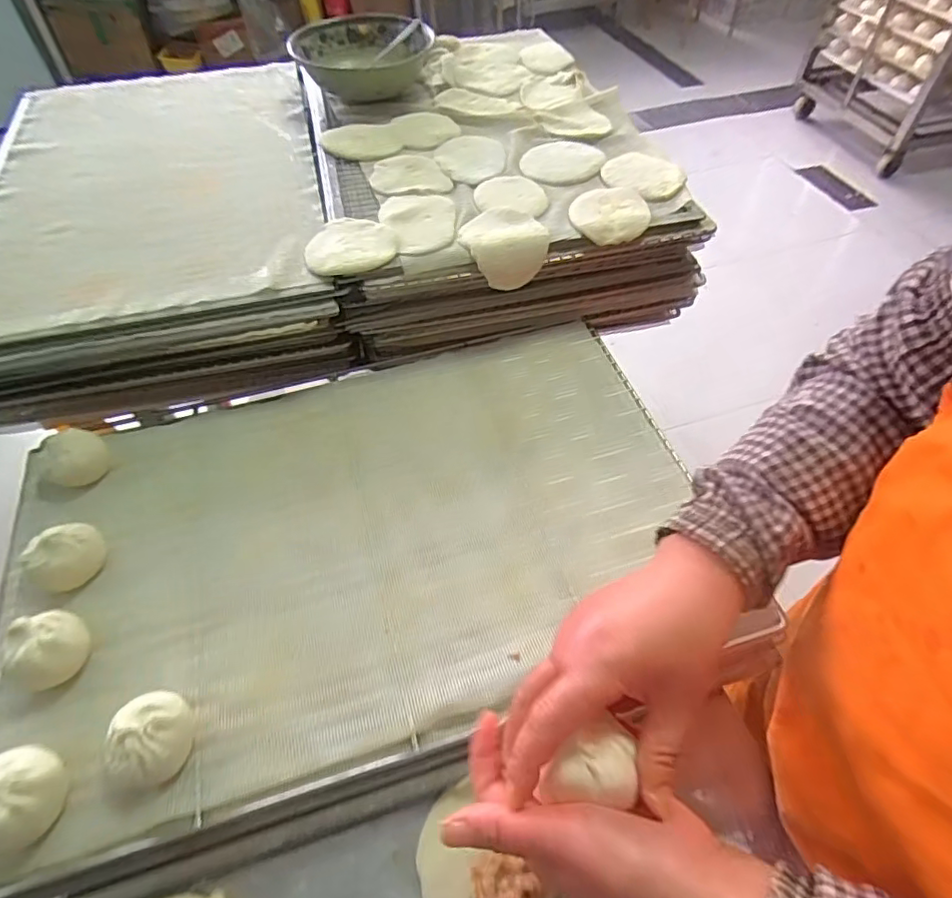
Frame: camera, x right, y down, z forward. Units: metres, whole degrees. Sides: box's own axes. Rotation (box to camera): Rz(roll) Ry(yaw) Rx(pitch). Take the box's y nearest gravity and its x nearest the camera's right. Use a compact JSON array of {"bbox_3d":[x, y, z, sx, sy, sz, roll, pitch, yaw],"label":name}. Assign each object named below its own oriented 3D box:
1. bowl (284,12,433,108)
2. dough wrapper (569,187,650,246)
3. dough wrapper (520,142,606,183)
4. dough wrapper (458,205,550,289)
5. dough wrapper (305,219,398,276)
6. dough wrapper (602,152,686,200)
[{"bbox_3d":[-0.155,-0.555,0.818,0.188,0.058,0.188,-1,52,1],"label":"bowl"},{"bbox_3d":[0.145,-0.259,0.624,0.083,0.009,0.090,5,52,5],"label":"dough wrapper"},{"bbox_3d":[0.104,-0.349,0.695,0.094,0.004,0.091,13,53,11],"label":"dough wrapper"},{"bbox_3d":[0.030,-0.217,0.614,0.089,0.041,0.084,6,53,6],"label":"dough wrapper"},{"bbox_3d":[-0.131,-0.211,0.597,0.091,0.017,0.086,-1,52,1],"label":"dough wrapper"},{"bbox_3d":[0.197,-0.324,0.667,0.091,0.006,0.089,20,55,16],"label":"dough wrapper"}]

